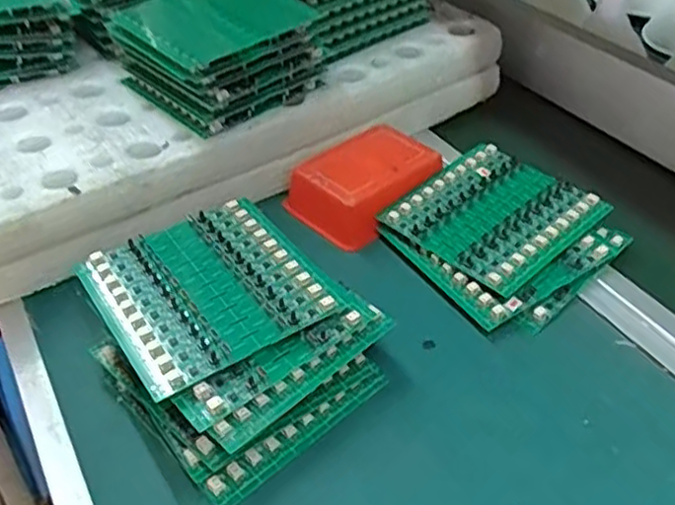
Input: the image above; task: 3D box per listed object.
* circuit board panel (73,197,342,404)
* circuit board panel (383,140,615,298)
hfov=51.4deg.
[{"bbox_3d":[-0.088,0.021,0.465,0.131,0.013,0.135,-27,46,-24],"label":"circuit board panel"},{"bbox_3d":[0.130,-0.034,0.580,0.136,0.009,0.131,-35,50,-27],"label":"circuit board panel"}]

